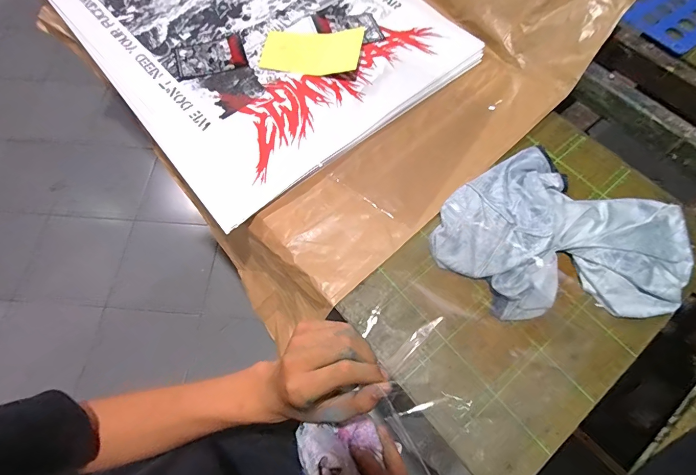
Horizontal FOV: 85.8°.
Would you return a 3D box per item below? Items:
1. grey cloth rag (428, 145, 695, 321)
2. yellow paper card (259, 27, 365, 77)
[{"bbox_3d":[0.355,0.006,0.622,0.363,0.042,0.305,35,71,14],"label":"grey cloth rag"},{"bbox_3d":[-0.078,-0.393,0.784,0.210,0.044,0.109,10,67,4],"label":"yellow paper card"}]

